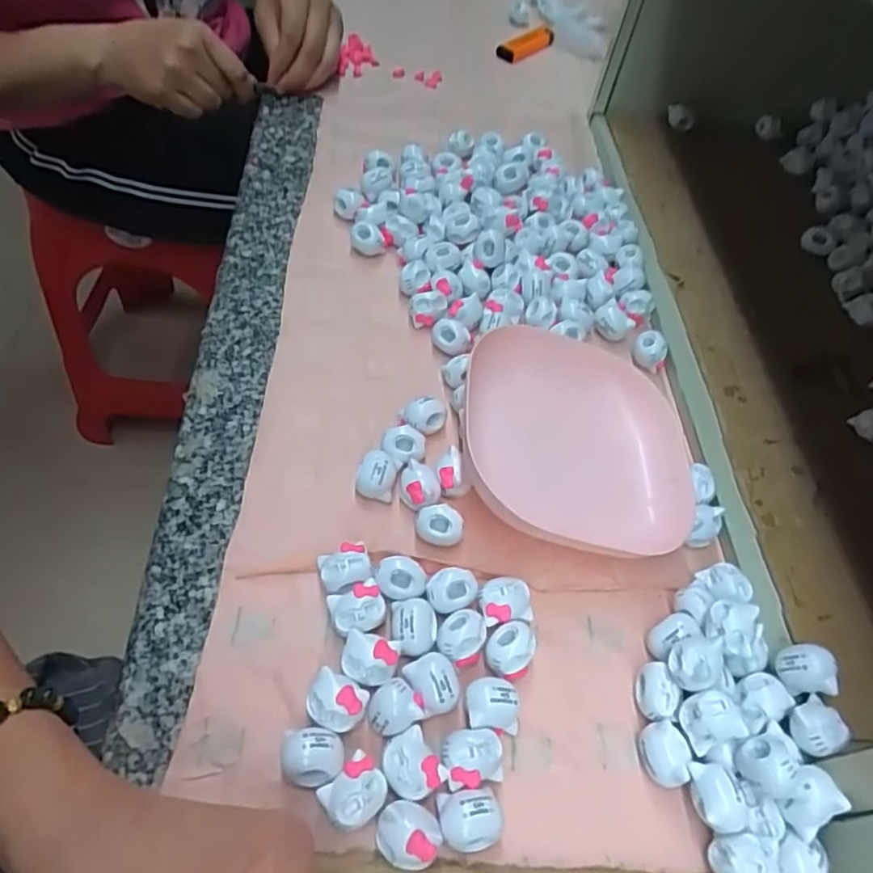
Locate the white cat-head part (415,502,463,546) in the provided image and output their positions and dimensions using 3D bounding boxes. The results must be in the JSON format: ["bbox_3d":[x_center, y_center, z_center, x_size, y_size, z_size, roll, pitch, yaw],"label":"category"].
[{"bbox_3d":[0.001,0.046,0.336,0.026,0.022,0.012,5,9,12],"label":"white cat-head part"}]

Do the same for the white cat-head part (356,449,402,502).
[{"bbox_3d":[-0.032,0.021,0.351,0.021,0.022,0.022,9,54,1],"label":"white cat-head part"}]

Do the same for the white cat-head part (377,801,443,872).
[{"bbox_3d":[-0.011,0.156,0.252,0.025,0.014,0.021,28,57,14],"label":"white cat-head part"}]

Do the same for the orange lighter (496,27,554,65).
[{"bbox_3d":[0.100,-0.423,0.689,0.077,0.011,0.026,-36,65,-26],"label":"orange lighter"}]

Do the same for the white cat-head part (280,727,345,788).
[{"bbox_3d":[-0.051,0.133,0.267,0.024,0.018,0.021,1,55,-5],"label":"white cat-head part"}]

